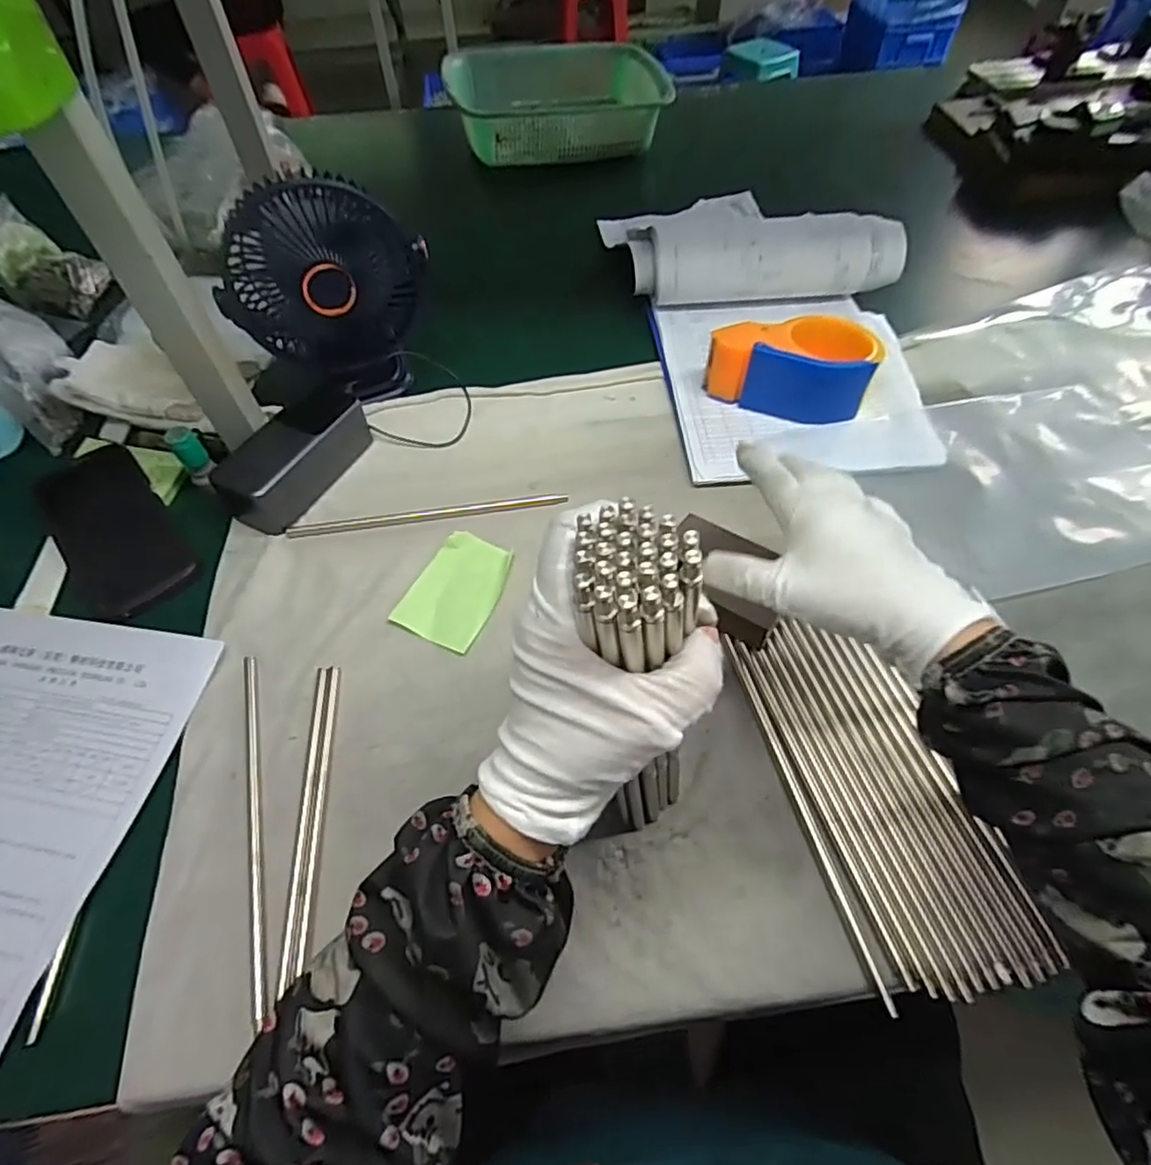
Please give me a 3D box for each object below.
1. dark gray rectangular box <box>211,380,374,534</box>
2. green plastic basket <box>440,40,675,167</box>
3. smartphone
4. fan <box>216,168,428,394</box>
[{"bbox_3d":[-0.231,-0.109,0.514,0.059,0.045,0.134,24,59,18],"label":"dark gray rectangular box"},{"bbox_3d":[-0.025,-0.678,0.881,0.286,0.076,0.202,-9,55,-4],"label":"green plastic basket"},{"bbox_3d":[-0.369,-0.045,0.495,0.078,0.016,0.169,-36,61,-21],"label":"smartphone"},{"bbox_3d":[-0.205,-0.237,0.538,0.163,0.175,0.069,-25,57,-15],"label":"fan"}]

